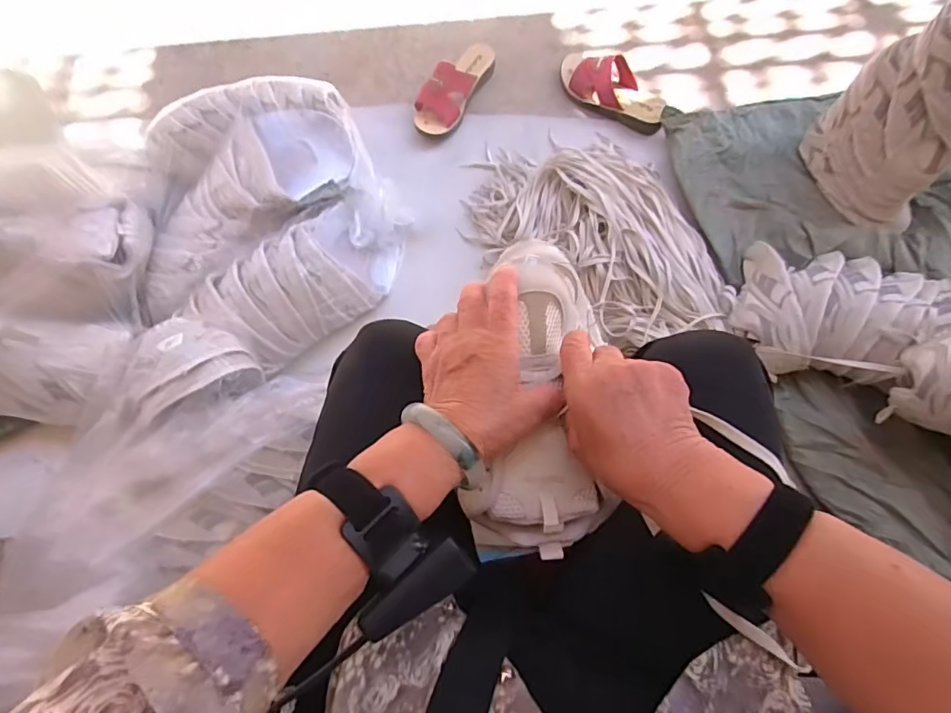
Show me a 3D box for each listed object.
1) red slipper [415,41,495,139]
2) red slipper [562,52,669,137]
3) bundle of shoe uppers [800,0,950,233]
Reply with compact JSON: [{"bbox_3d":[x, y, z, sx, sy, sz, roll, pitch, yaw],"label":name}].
[{"bbox_3d":[-0.043,-0.519,1.009,0.086,0.079,0.223,27,78,8],"label":"red slipper"},{"bbox_3d":[0.263,-0.512,0.998,0.234,0.076,0.089,41,81,11],"label":"red slipper"},{"bbox_3d":[0.676,-0.355,0.789,0.137,0.306,0.216,-11,76,-1],"label":"bundle of shoe uppers"}]

